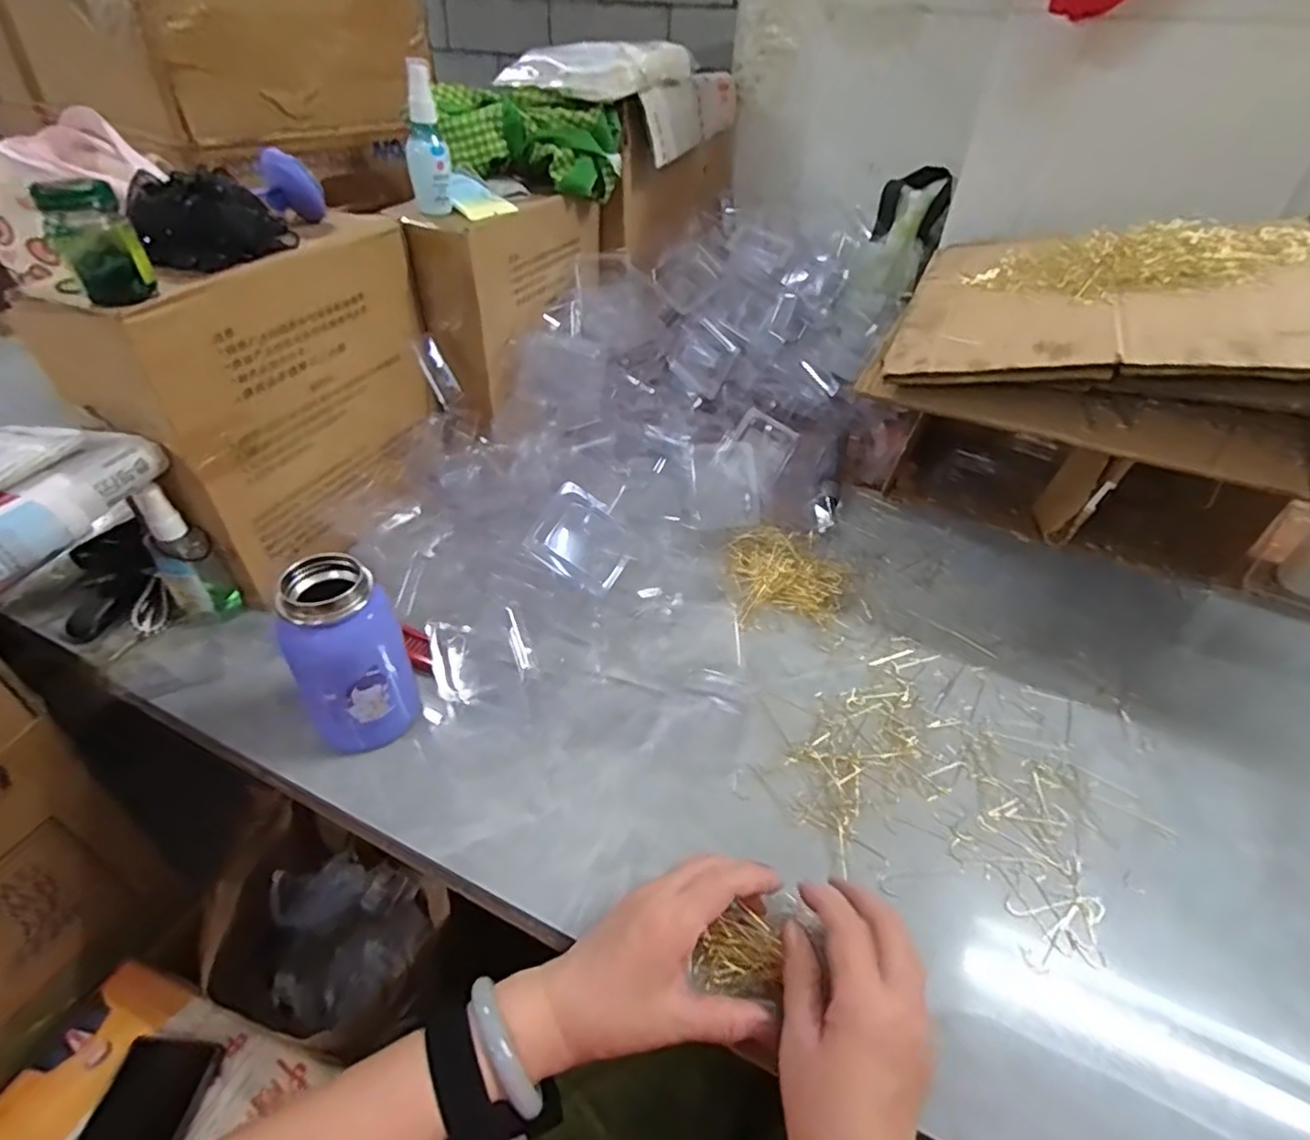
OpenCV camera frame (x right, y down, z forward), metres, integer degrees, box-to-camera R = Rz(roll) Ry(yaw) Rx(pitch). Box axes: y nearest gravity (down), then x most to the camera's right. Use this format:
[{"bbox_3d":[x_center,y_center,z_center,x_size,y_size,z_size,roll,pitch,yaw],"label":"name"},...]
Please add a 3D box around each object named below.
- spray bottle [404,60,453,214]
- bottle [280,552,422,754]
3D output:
[{"bbox_3d":[-0.213,-0.398,0.595,0.036,0.113,0.030,-7,42,-14],"label":"spray bottle"},{"bbox_3d":[-0.215,0.063,0.455,0.069,0.139,0.067,-14,44,-21],"label":"bottle"}]

